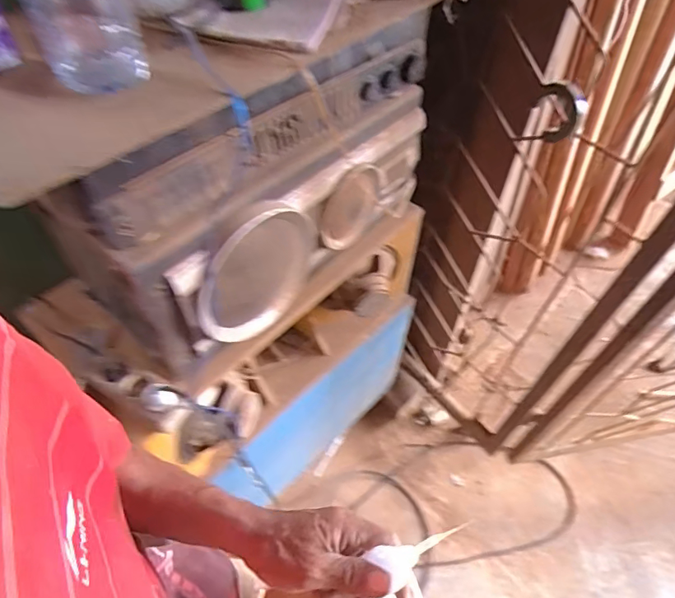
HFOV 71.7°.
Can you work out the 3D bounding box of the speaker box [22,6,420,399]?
[{"bbox_3d":[-0.113,-0.198,0.745,0.246,0.389,0.573,35,57,22],"label":"speaker box"}]

